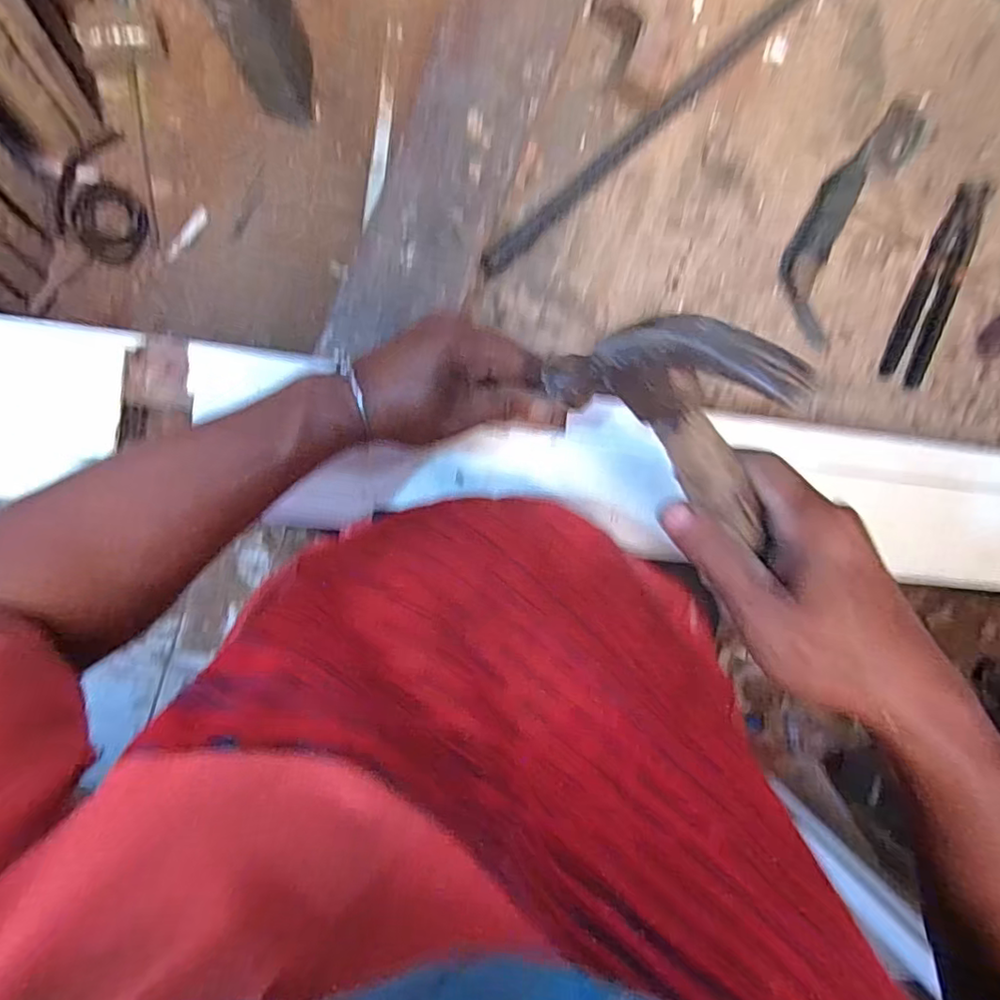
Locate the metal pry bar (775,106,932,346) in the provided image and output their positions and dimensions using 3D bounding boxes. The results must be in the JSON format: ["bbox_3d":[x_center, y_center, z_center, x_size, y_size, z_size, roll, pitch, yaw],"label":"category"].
[{"bbox_3d":[0.354,-0.292,0.592,0.078,0.029,0.262,26,91,-9],"label":"metal pry bar"}]

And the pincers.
[{"bbox_3d":[0.458,-0.224,0.617,0.051,0.010,0.210,23,91,-9],"label":"pincers"}]

